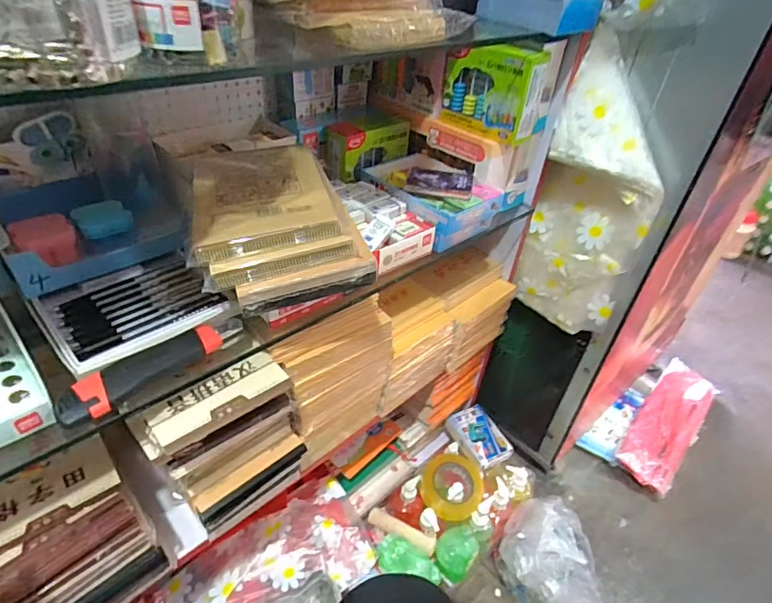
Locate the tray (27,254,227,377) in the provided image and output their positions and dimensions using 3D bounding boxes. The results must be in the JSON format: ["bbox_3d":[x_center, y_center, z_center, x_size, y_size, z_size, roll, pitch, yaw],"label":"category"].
[{"bbox_3d":[-0.251,0.003,0.475,0.145,0.014,0.134,-26,48,-35],"label":"tray"}]

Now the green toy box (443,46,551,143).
[{"bbox_3d":[0.137,-0.281,0.628,0.128,0.106,0.046,32,45,29],"label":"green toy box"}]

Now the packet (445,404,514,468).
[{"bbox_3d":[0.193,0.274,0.988,0.080,0.025,0.139,-13,42,-23],"label":"packet"}]

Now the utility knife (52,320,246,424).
[{"bbox_3d":[-0.200,0.053,0.424,0.038,0.018,0.168,29,43,26],"label":"utility knife"}]

